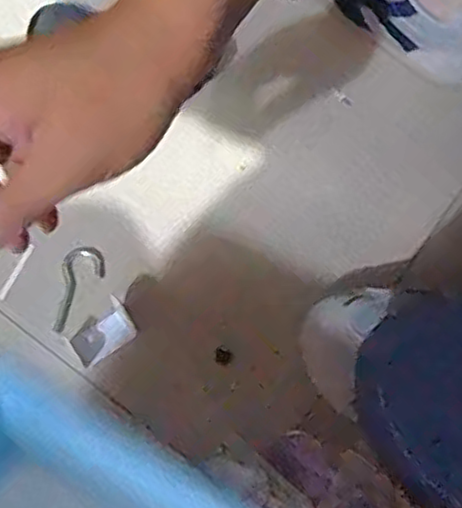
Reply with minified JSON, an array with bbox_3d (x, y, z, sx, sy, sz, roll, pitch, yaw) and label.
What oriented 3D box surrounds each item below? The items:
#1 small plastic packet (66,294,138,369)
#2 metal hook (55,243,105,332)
[{"bbox_3d":[-0.094,0.058,0.505,0.047,0.006,0.029,-35,73,-16],"label":"small plastic packet"},{"bbox_3d":[-0.112,0.026,0.516,0.030,0.005,0.067,5,68,-1],"label":"metal hook"}]

